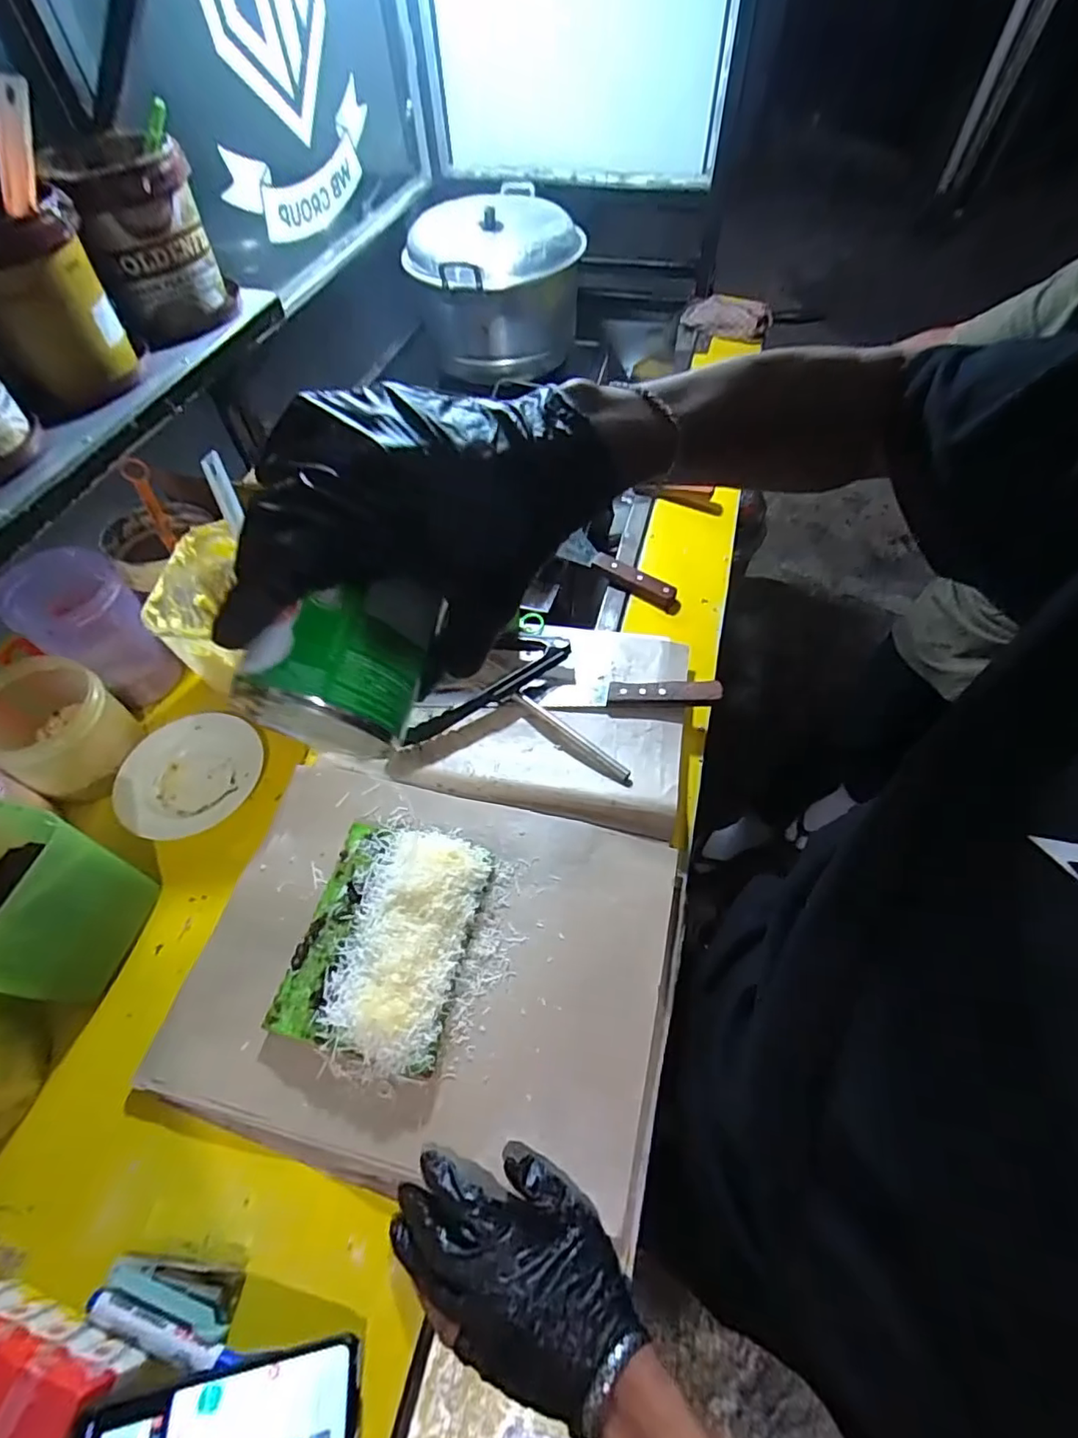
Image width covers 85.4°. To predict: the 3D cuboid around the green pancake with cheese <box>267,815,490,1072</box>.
[{"bbox_3d":[-0.132,0.181,0.502,0.142,0.035,0.191,13,58,6],"label":"green pancake with cheese"}]

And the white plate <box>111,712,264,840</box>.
[{"bbox_3d":[-0.374,0.056,0.631,0.129,0.028,0.154,-3,57,-5],"label":"white plate"}]

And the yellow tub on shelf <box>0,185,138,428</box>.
[{"bbox_3d":[-0.441,-0.363,0.510,0.121,0.137,0.114,39,64,21],"label":"yellow tub on shelf"}]

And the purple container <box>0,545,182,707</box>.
[{"bbox_3d":[-0.494,-0.097,0.660,0.104,0.161,0.105,1,57,-2],"label":"purple container"}]

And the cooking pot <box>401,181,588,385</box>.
[{"bbox_3d":[-0.096,-0.828,1.117,0.278,0.212,0.318,-13,59,-10],"label":"cooking pot"}]

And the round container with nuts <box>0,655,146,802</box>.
[{"bbox_3d":[-0.514,0.006,0.619,0.136,0.092,0.118,27,60,14],"label":"round container with nuts"}]

